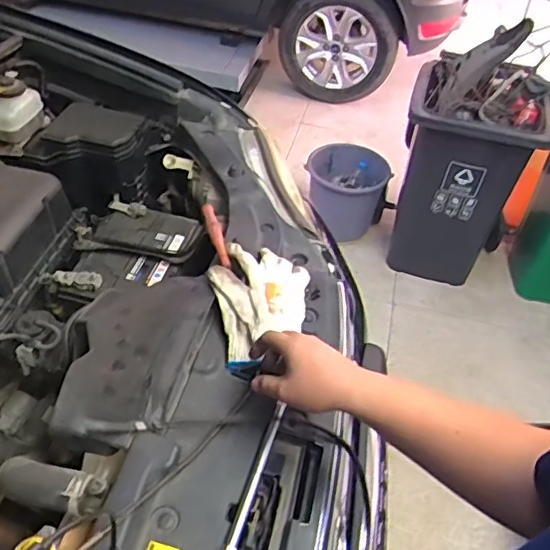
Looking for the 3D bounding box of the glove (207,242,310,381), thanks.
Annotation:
[{"bbox_3d":[-0.027,0.038,0.799,0.135,0.053,0.218,10,46,3],"label":"glove"}]

